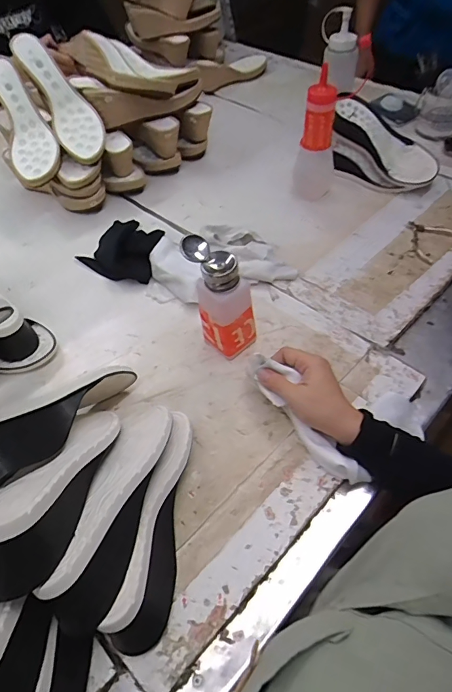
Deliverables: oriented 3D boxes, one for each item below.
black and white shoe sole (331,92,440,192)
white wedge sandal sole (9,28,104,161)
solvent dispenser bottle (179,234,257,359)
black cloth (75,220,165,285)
[{"bbox_3d":[0.288,-0.367,0.754,0.209,0.123,0.095,9,52,8],"label":"black and white shoe sole"},{"bbox_3d":[-0.276,-0.413,0.707,0.078,0.036,0.220,-35,100,-24],"label":"white wedge sandal sole"},{"bbox_3d":[-0.009,-0.054,0.512,0.081,0.151,0.053,35,61,26],"label":"solvent dispenser bottle"},{"bbox_3d":[-0.166,-0.165,0.687,0.123,0.028,0.151,9,53,8],"label":"black cloth"}]

